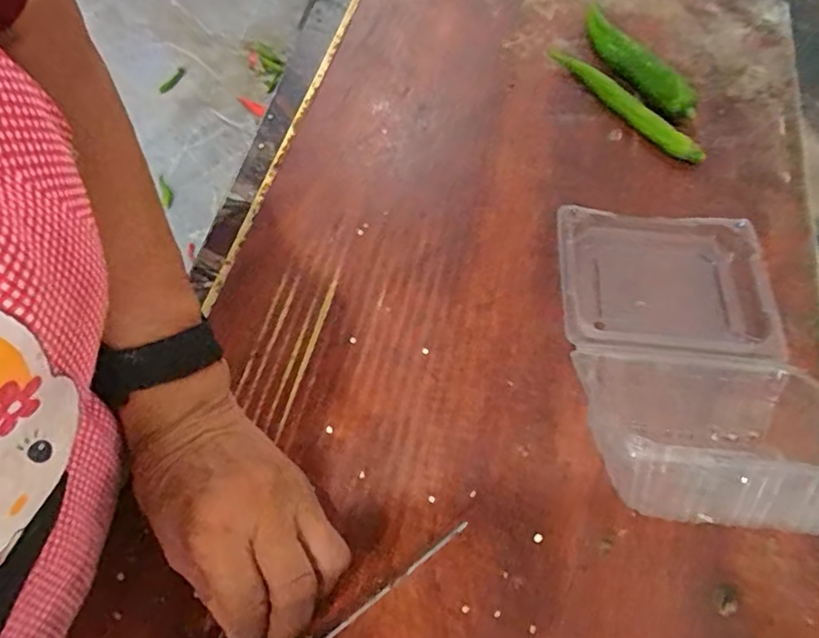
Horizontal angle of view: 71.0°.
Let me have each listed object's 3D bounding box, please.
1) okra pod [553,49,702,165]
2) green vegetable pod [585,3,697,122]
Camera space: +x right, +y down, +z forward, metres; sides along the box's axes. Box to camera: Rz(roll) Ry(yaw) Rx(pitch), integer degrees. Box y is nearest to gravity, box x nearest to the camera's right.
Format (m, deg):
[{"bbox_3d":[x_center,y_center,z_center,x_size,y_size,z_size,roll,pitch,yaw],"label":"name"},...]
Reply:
[{"bbox_3d":[0.175,-0.180,0.476,0.018,0.021,0.160,-29,65,-18],"label":"okra pod"},{"bbox_3d":[0.187,-0.222,0.487,0.023,0.035,0.145,-20,63,-13],"label":"green vegetable pod"}]

